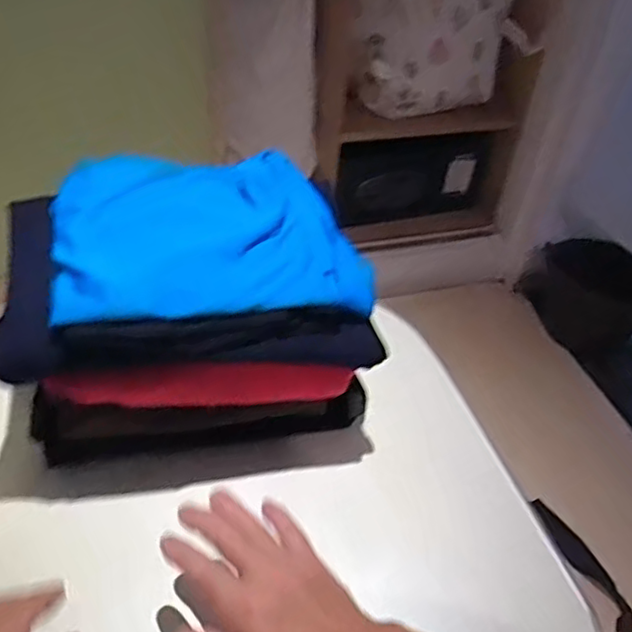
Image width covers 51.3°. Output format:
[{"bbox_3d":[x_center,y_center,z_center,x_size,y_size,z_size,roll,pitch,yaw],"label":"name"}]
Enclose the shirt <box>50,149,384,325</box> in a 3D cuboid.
[{"bbox_3d":[-0.093,-0.075,0.579,0.252,0.035,0.186,-6,45,-13],"label":"shirt"}]

